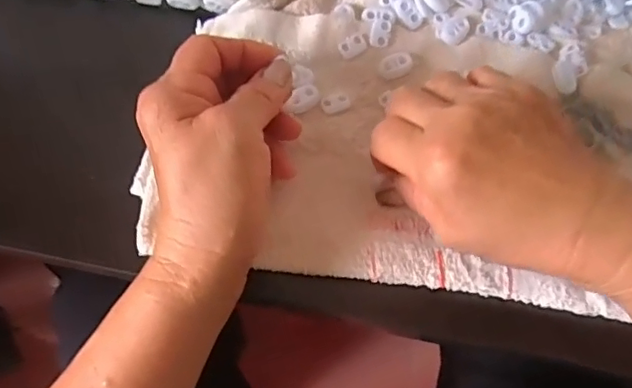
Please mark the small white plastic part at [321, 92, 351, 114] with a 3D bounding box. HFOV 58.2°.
[{"bbox_3d":[0.012,-0.058,0.355,0.018,0.004,0.013,-22,68,-13],"label":"small white plastic part"}]

